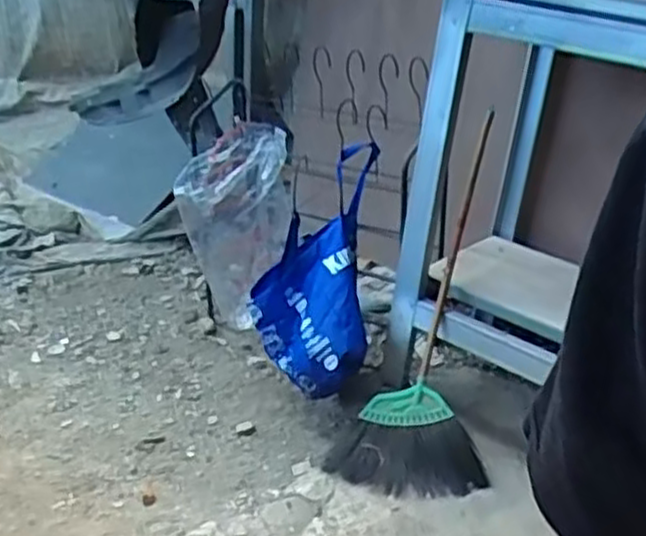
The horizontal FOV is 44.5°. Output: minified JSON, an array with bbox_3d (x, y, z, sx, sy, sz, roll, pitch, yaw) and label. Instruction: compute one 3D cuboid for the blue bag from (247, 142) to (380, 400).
[{"bbox_3d":[-0.033,-0.001,1.992,0.292,0.570,0.297,4,25,0],"label":"blue bag"}]

